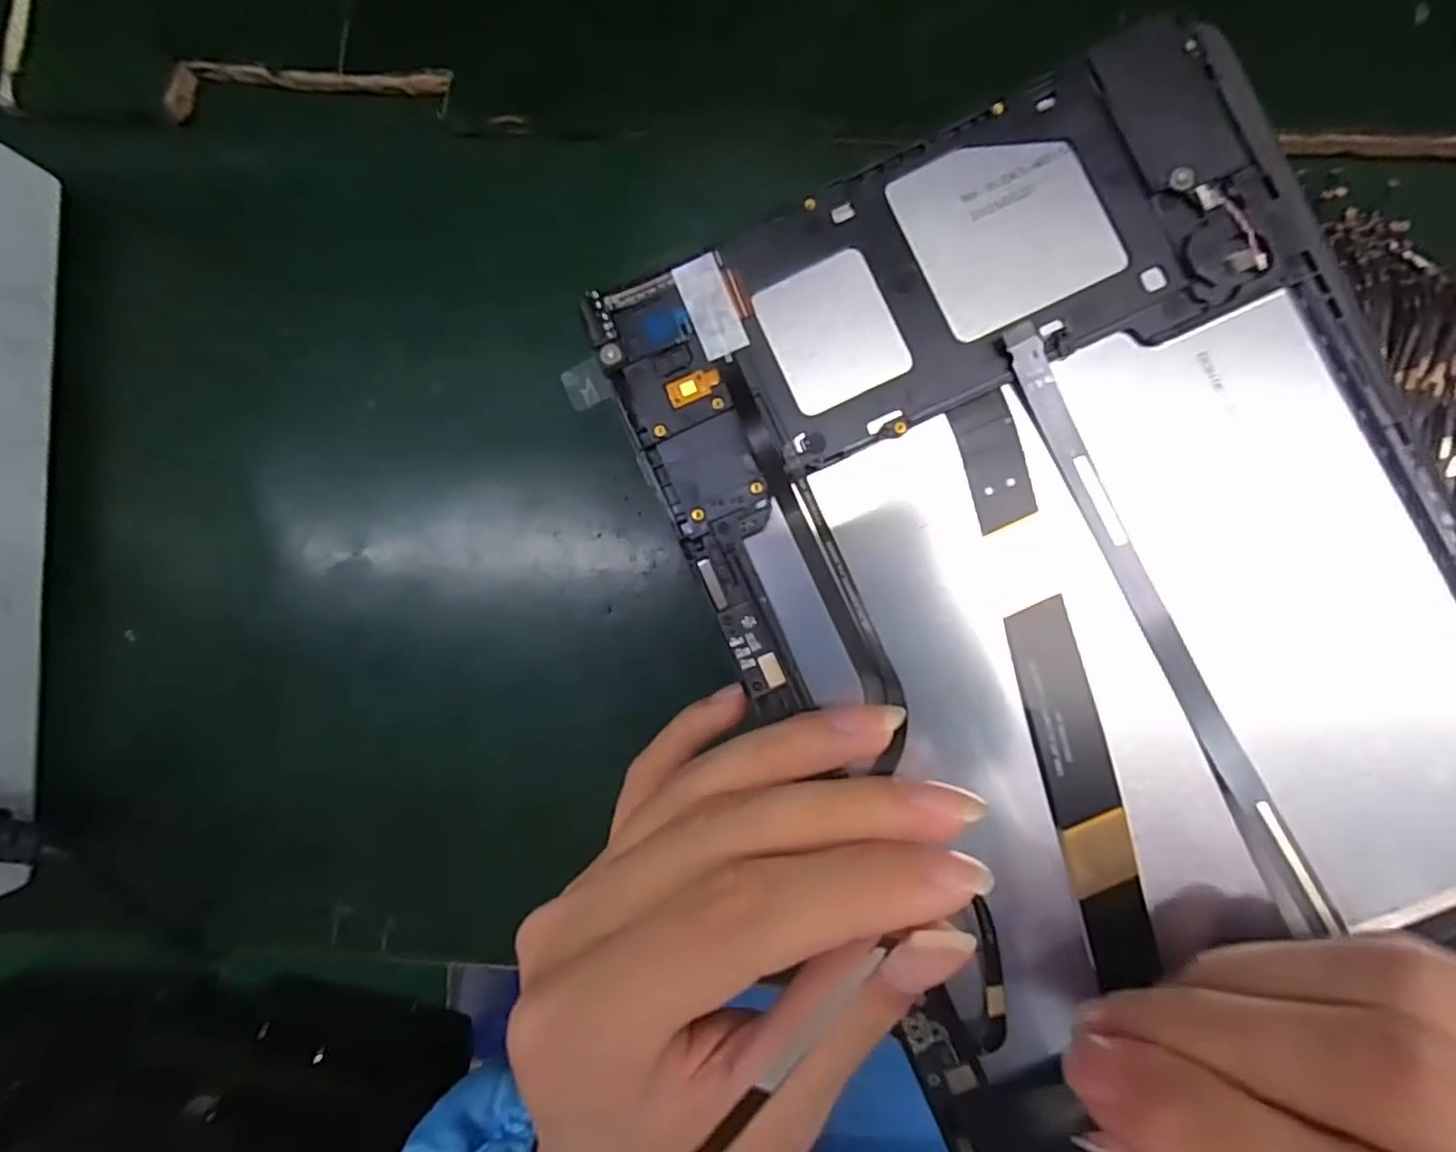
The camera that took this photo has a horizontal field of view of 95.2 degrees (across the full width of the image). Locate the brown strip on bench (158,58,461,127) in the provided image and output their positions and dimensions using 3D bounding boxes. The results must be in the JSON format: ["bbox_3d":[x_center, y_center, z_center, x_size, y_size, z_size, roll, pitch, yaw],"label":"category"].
[{"bbox_3d":[-0.179,-0.211,0.287,0.124,0.009,0.023,0,86,3],"label":"brown strip on bench"}]

